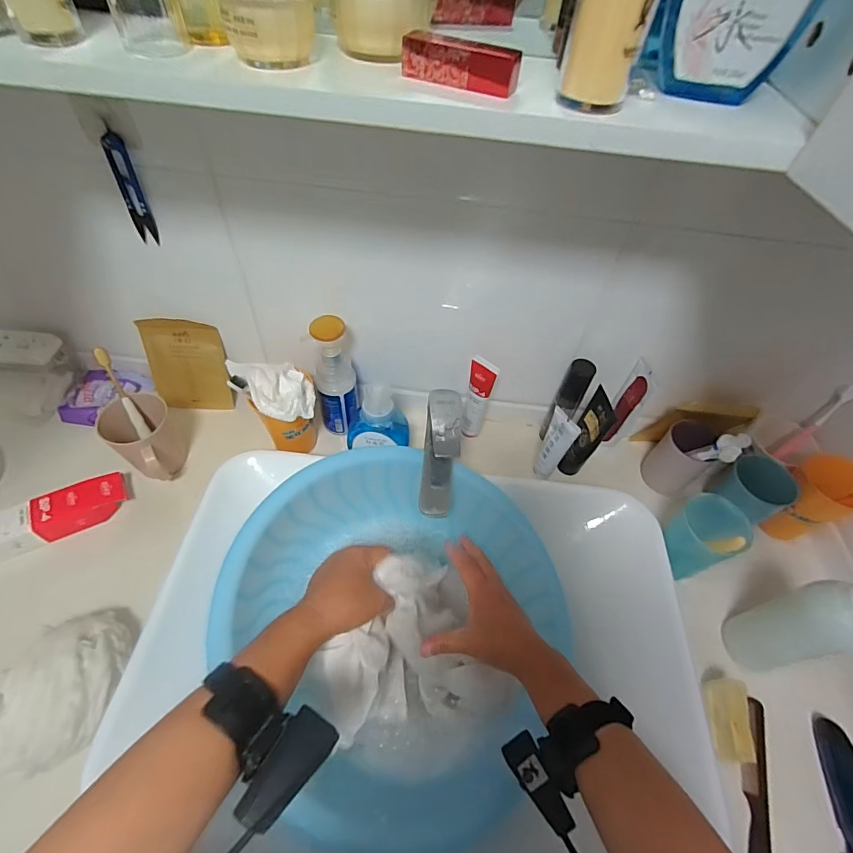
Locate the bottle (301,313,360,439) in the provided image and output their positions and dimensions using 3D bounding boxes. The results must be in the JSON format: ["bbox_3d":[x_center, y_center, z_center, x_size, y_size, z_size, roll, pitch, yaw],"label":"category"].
[{"bbox_3d":[-0.128,-0.068,0.629,0.059,0.193,0.048,-3,53,-8],"label":"bottle"}]

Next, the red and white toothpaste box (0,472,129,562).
[{"bbox_3d":[-0.505,0.128,0.569,0.218,0.049,0.055,-22,58,-20],"label":"red and white toothpaste box"}]

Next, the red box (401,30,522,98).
[{"bbox_3d":[0.022,-0.237,0.290,0.076,0.024,0.016,17,53,8],"label":"red box"}]

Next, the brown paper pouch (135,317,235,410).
[{"bbox_3d":[-0.365,-0.093,0.687,0.115,0.144,0.009,3,31,-3],"label":"brown paper pouch"}]

